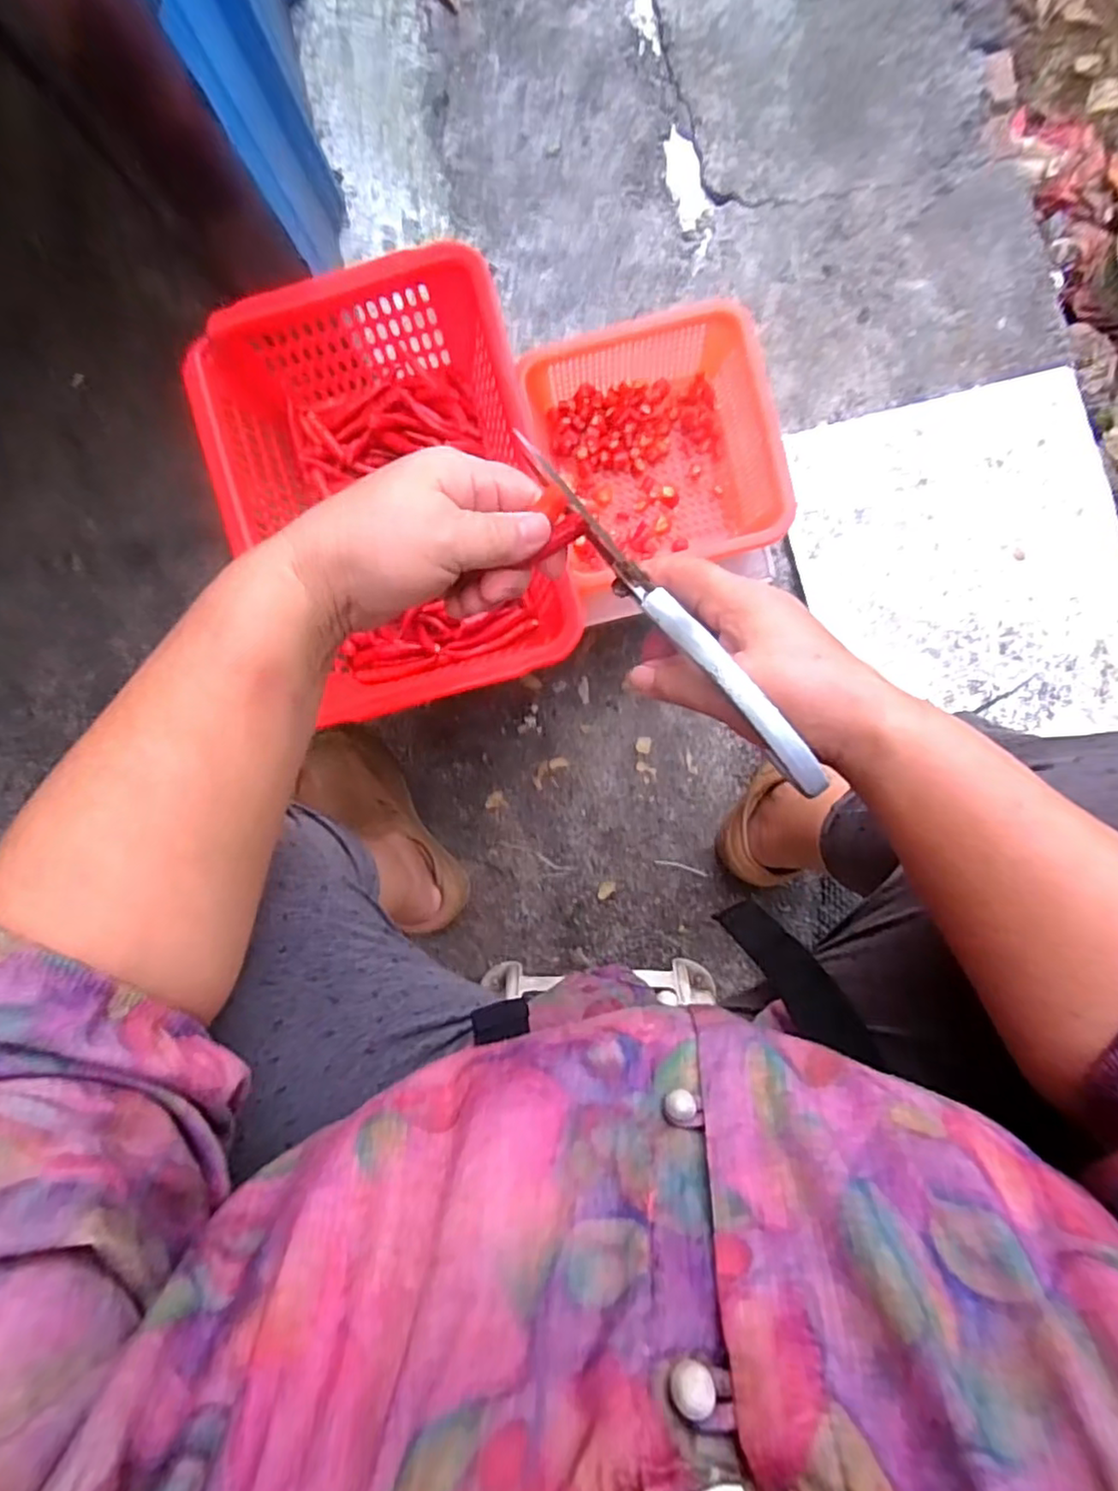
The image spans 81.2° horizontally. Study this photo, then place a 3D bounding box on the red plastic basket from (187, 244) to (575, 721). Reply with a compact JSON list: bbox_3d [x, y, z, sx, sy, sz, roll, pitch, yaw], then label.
[{"bbox_3d":[-0.122,-0.186,0.477,0.215,0.085,0.269,-16,92,3],"label":"red plastic basket"}]

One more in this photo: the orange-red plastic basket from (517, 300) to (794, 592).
[{"bbox_3d":[0.072,-0.218,0.489,0.159,0.059,0.173,-14,92,2],"label":"orange-red plastic basket"}]

